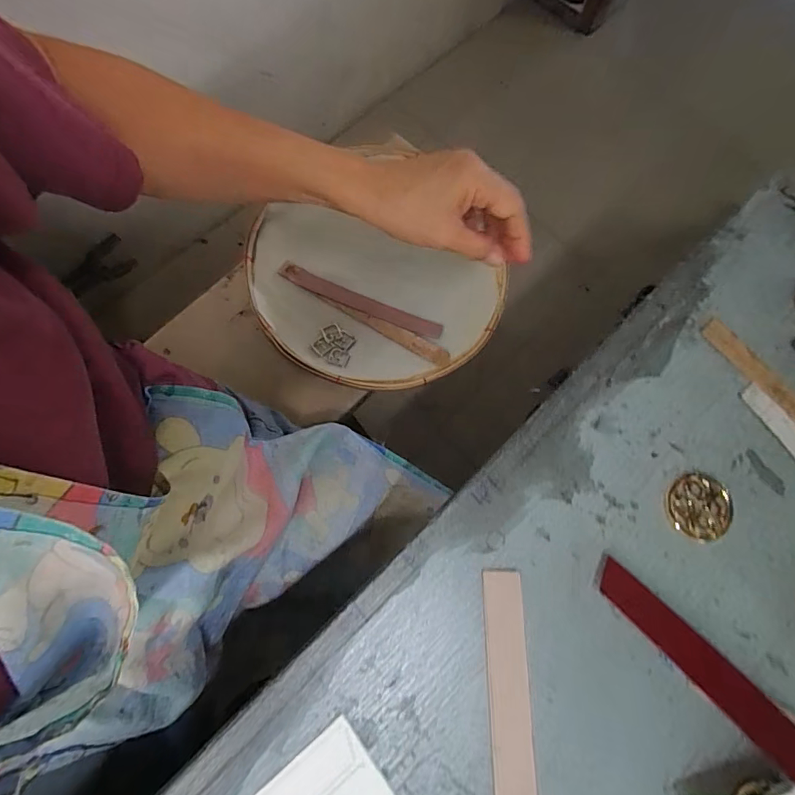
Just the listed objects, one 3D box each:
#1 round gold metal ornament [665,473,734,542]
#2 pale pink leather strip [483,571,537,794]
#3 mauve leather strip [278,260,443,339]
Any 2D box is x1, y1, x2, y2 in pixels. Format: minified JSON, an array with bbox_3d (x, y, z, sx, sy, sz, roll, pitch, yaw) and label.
[{"bbox_3d":[0.211,0.077,0.324,0.041,0.010,0.043,1,74,-2],"label":"round gold metal ornament"},{"bbox_3d":[0.070,0.210,0.284,0.027,0.005,0.191,0,74,-2],"label":"pale pink leather strip"},{"bbox_3d":[-0.050,-0.124,0.611,0.224,0.008,0.027,22,75,3],"label":"mauve leather strip"}]

